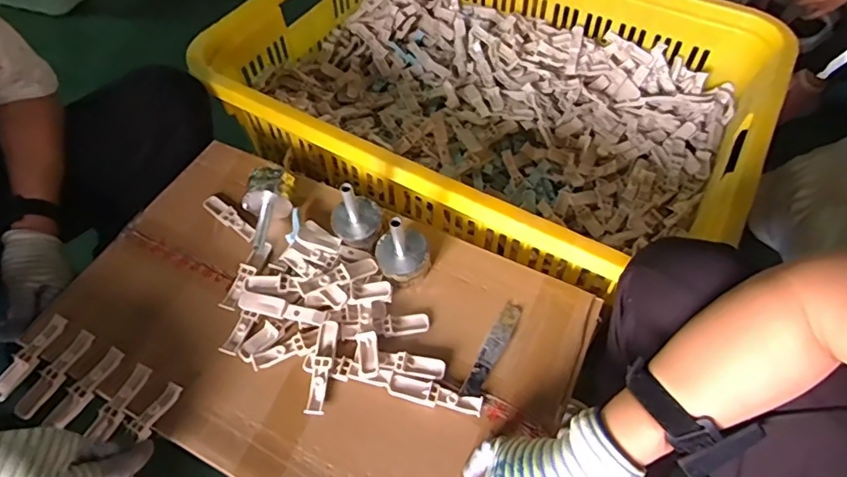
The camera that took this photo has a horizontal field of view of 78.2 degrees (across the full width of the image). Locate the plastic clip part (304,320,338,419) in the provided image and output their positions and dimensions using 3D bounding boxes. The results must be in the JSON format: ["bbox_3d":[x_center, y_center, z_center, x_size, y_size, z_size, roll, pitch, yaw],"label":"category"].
[{"bbox_3d":[-0.110,0.139,0.567,0.021,0.018,0.100,4,53,2],"label":"plastic clip part"}]

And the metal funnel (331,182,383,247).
[{"bbox_3d":[-0.082,-0.036,0.625,0.061,0.082,0.056,-6,53,-5],"label":"metal funnel"}]

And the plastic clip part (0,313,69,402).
[{"bbox_3d":[-0.435,0.132,0.578,0.020,0.020,0.099,22,56,15],"label":"plastic clip part"}]

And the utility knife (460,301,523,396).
[{"bbox_3d":[0.079,0.120,0.579,0.023,0.006,0.123,25,56,17],"label":"utility knife"}]

